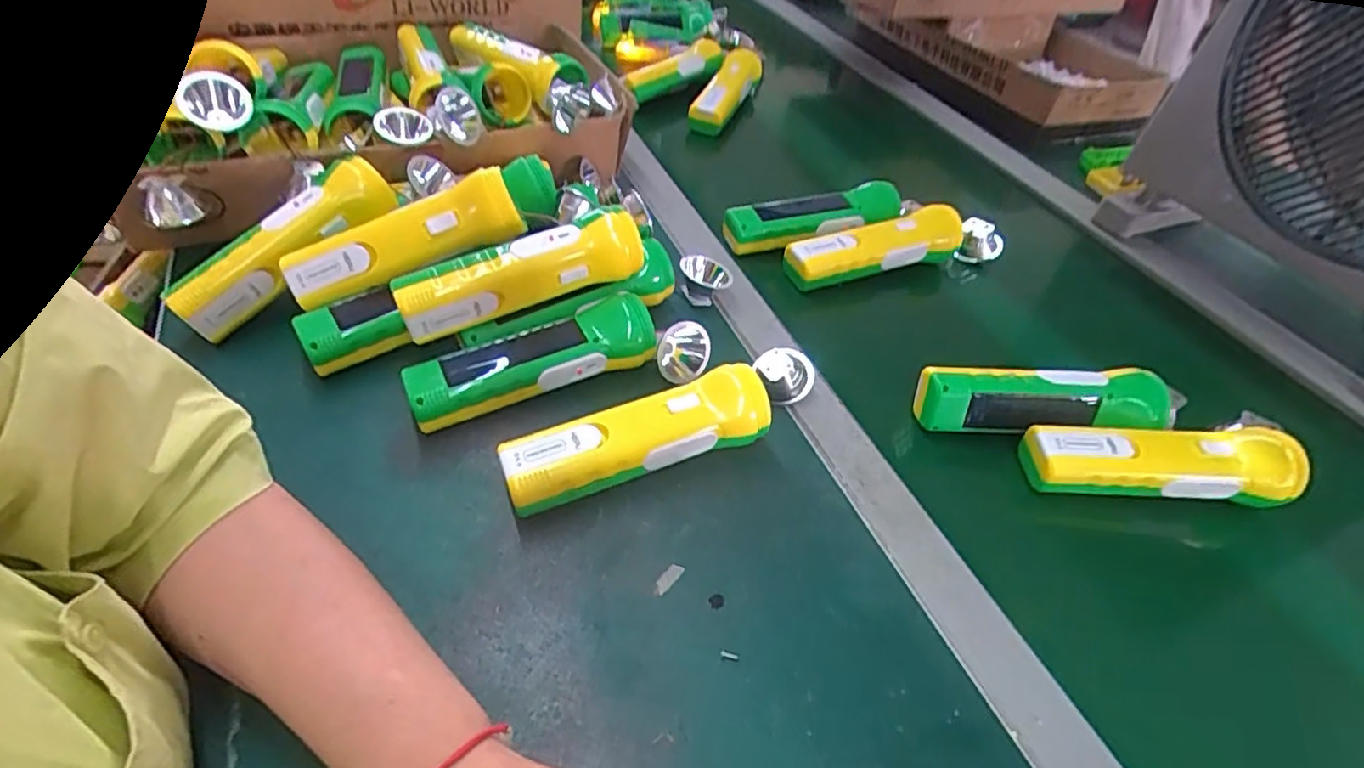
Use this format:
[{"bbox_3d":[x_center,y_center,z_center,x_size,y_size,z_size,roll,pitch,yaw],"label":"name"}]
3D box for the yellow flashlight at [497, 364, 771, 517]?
[{"bbox_3d":[-0.026,0.035,0.394,0.164,0.049,0.044,-15,49,-20],"label":"yellow flashlight"}]

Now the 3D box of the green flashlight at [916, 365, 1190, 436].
[{"bbox_3d":[0.264,0.013,0.453,0.189,0.044,0.039,3,45,-4],"label":"green flashlight"}]

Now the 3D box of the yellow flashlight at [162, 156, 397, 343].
[{"bbox_3d":[-0.282,-0.099,0.461,0.039,0.039,0.164,33,69,23],"label":"yellow flashlight"}]

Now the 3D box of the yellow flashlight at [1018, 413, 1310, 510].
[{"bbox_3d":[0.316,0.051,0.429,0.172,0.041,0.046,4,45,-3],"label":"yellow flashlight"}]

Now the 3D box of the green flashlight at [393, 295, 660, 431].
[{"bbox_3d":[-0.100,-0.014,0.439,0.165,0.048,0.049,-15,49,-20],"label":"green flashlight"}]

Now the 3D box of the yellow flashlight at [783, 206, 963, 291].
[{"bbox_3d":[0.176,-0.123,0.581,0.166,0.043,0.049,-15,49,-21],"label":"yellow flashlight"}]

